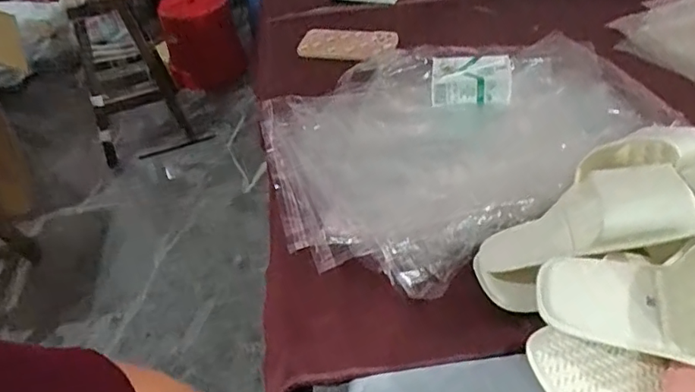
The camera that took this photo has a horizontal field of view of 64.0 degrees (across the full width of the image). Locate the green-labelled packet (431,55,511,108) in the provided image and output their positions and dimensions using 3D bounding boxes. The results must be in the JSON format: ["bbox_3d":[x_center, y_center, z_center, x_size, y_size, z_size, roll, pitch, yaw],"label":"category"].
[{"bbox_3d":[0.173,-0.162,0.783,0.109,0.051,0.072,3,44,9],"label":"green-labelled packet"}]

